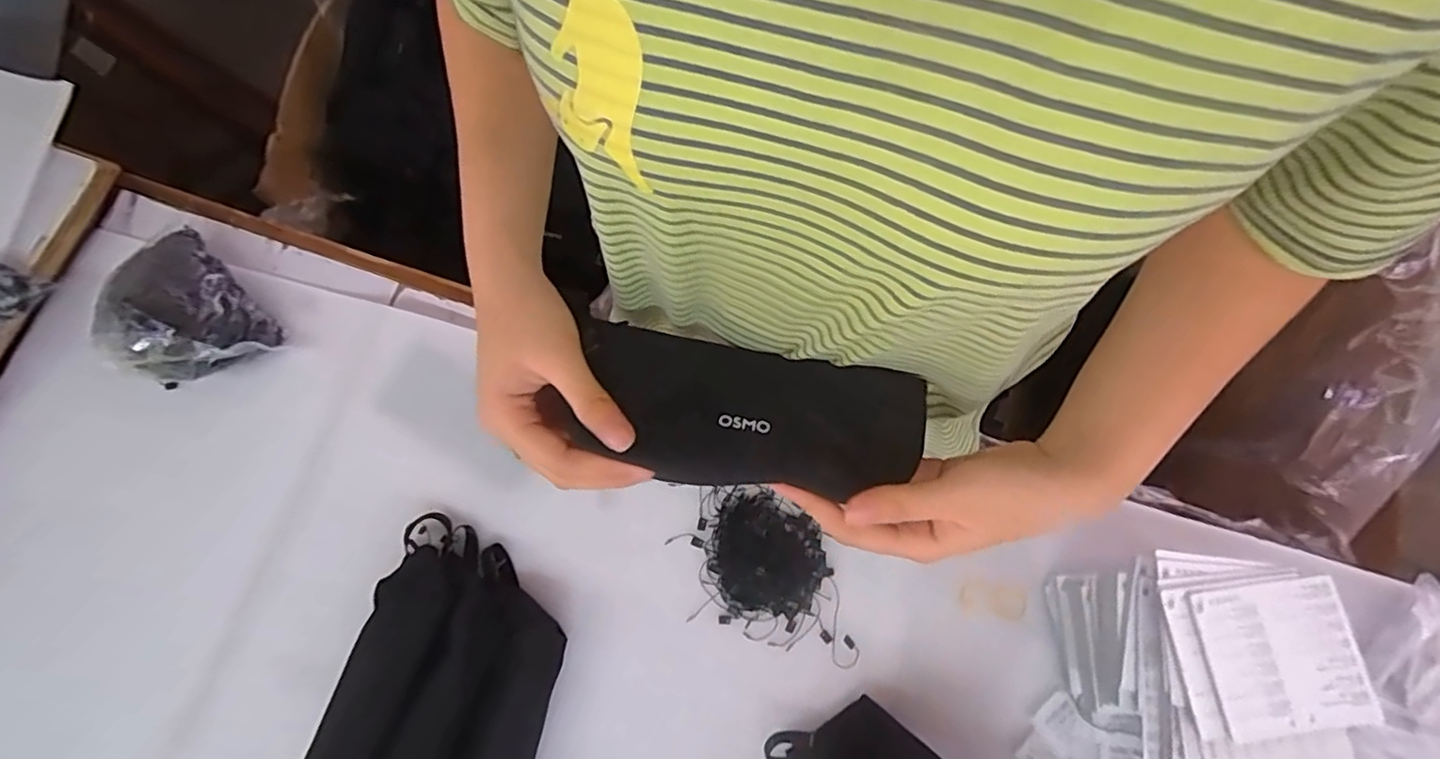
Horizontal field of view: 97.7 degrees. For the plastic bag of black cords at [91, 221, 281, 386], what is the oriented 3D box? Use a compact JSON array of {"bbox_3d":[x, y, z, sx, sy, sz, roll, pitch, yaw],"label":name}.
[{"bbox_3d":[-0.512,-0.066,0.592,0.106,0.082,0.157,-44,78,-10],"label":"plastic bag of black cords"}]

